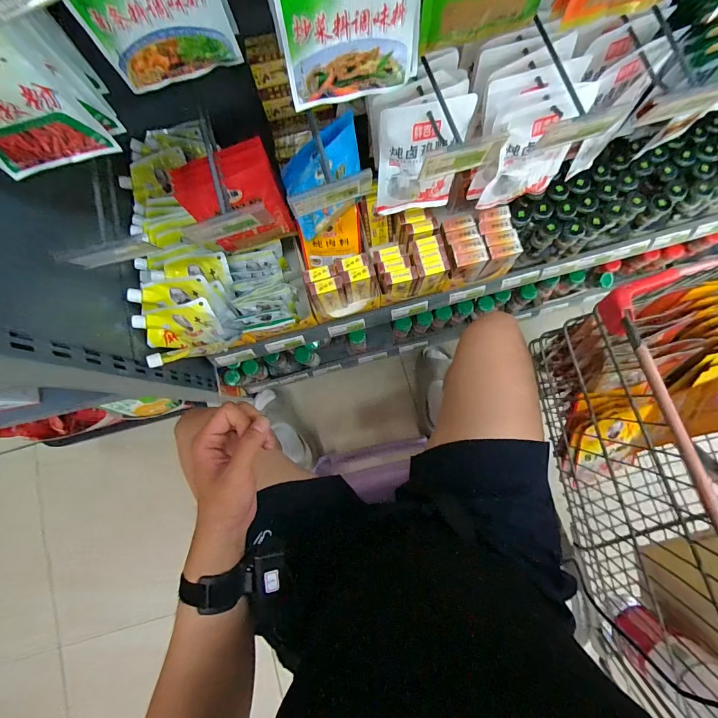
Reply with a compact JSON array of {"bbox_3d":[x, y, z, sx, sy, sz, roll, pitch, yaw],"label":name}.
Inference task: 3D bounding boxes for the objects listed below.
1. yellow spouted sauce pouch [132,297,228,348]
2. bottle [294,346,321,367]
[{"bbox_3d":[-0.293,-0.050,0.607,0.124,0.095,0.030,-10,58,8],"label":"yellow spouted sauce pouch"},{"bbox_3d":[-0.129,-0.003,0.916,0.048,0.105,0.034,5,81,3],"label":"bottle"}]

